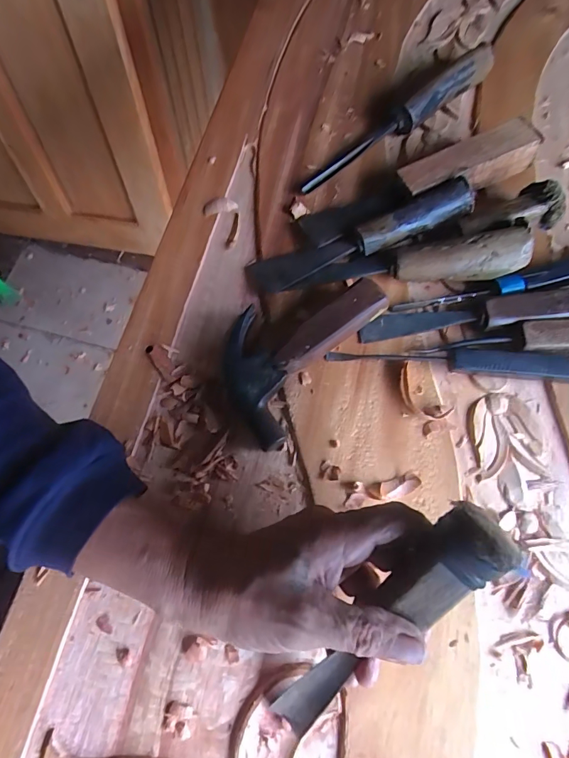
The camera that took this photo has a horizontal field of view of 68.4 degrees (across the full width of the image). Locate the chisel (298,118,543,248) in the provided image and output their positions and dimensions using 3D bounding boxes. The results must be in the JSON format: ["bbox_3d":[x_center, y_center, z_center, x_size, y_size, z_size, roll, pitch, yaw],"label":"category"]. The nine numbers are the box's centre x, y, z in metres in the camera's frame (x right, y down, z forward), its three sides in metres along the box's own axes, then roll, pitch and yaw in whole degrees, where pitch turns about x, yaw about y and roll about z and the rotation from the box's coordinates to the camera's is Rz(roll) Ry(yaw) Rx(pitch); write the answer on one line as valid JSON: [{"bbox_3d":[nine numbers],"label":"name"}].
[{"bbox_3d":[0.118,-0.175,0.377,0.215,0.043,0.049,-22,73,-6],"label":"chisel"}]

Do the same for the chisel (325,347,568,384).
[{"bbox_3d":[0.159,-0.012,0.332,0.243,0.023,0.018,5,72,3],"label":"chisel"}]

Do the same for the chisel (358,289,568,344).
[{"bbox_3d":[0.171,-0.053,0.337,0.214,0.036,0.027,-4,72,0],"label":"chisel"}]

